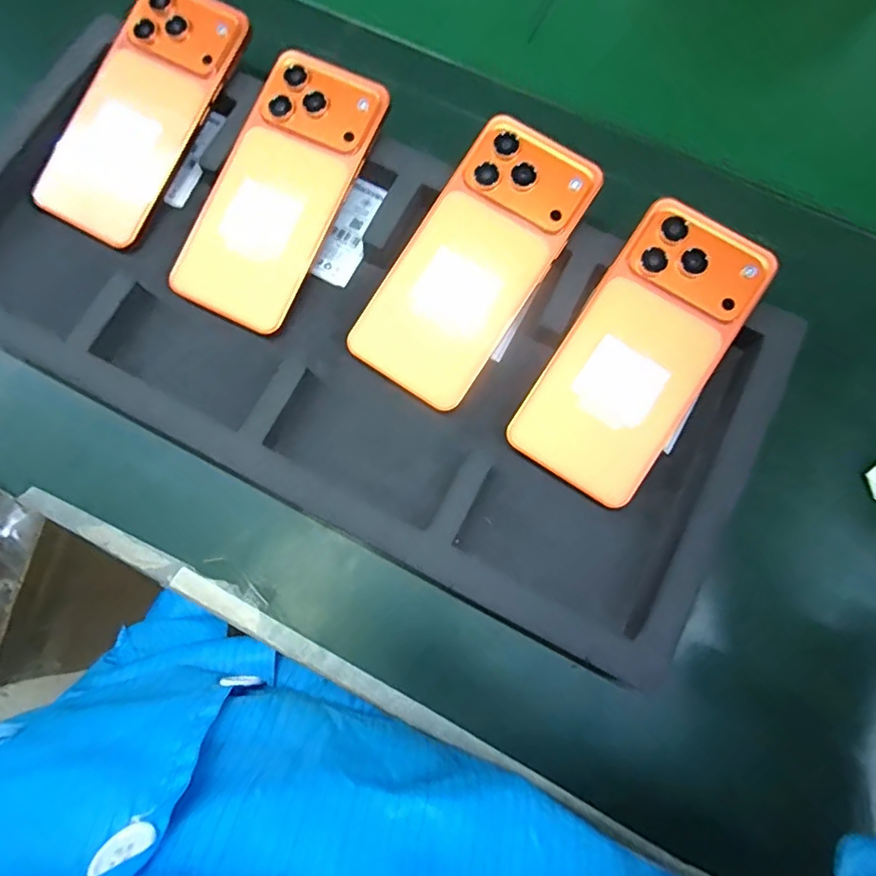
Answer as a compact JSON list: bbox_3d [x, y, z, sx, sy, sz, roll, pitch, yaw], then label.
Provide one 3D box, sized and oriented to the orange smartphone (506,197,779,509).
[{"bbox_3d":[0.111,-0.047,0.298,0.076,0.007,0.161,33,90,9],"label":"orange smartphone"}]

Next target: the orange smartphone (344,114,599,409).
[{"bbox_3d":[0.020,-0.101,0.313,0.076,0.006,0.163,34,92,9],"label":"orange smartphone"}]

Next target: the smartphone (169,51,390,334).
[{"bbox_3d":[-0.096,-0.149,0.326,0.078,0.007,0.164,25,88,7],"label":"smartphone"}]

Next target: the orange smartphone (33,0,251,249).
[{"bbox_3d":[-0.187,-0.204,0.342,0.075,0.007,0.163,29,92,3],"label":"orange smartphone"}]

